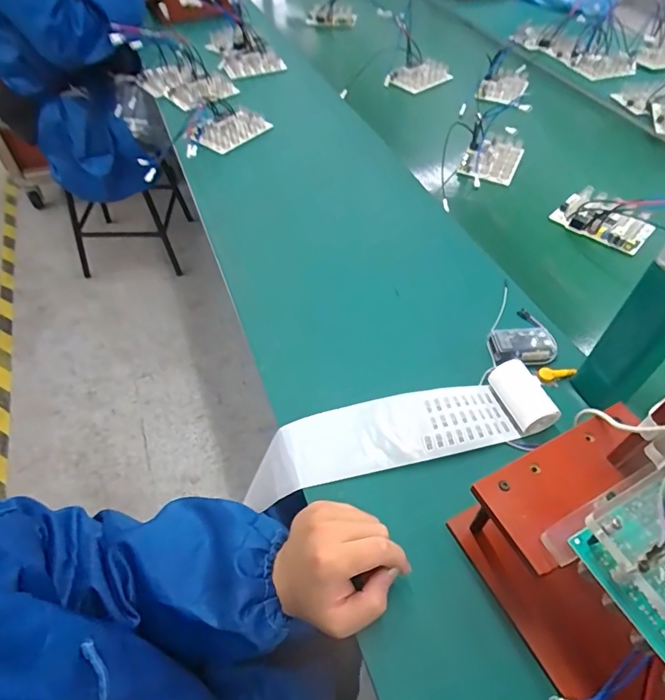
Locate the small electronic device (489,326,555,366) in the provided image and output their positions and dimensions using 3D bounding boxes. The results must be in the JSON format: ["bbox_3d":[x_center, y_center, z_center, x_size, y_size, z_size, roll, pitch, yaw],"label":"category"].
[{"bbox_3d":[0.213,-0.004,0.529,0.070,0.019,0.039,-4,51,-4],"label":"small electronic device"}]

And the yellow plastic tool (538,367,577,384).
[{"bbox_3d":[0.242,0.026,0.509,0.038,0.010,0.014,-10,50,11],"label":"yellow plastic tool"}]

